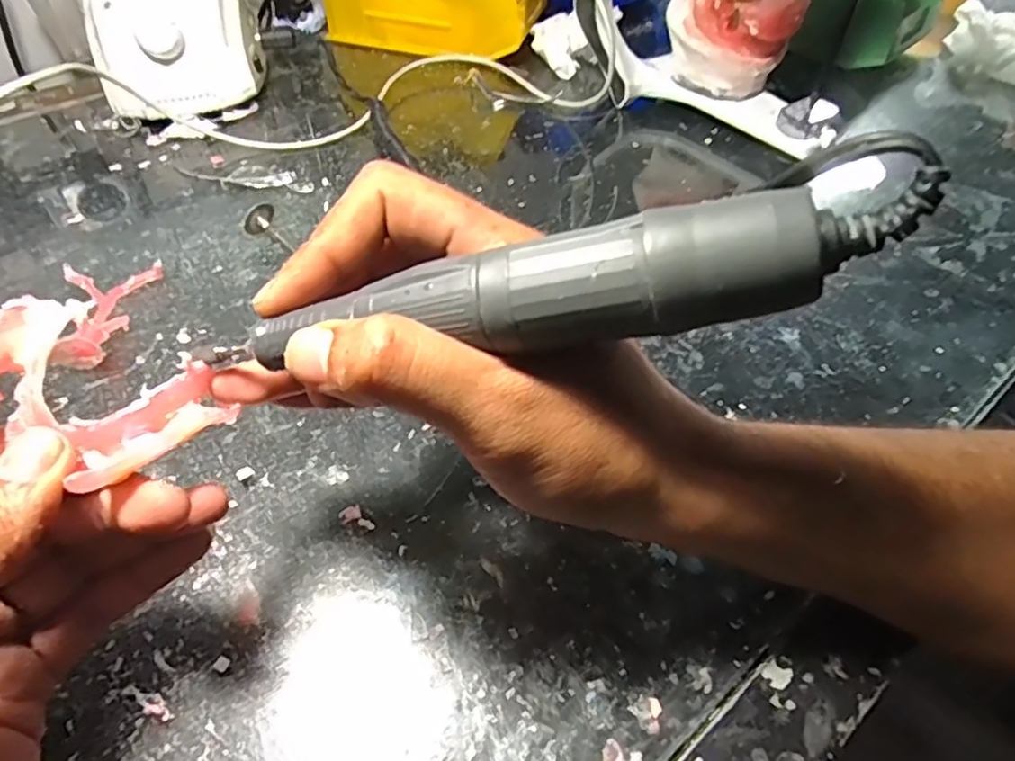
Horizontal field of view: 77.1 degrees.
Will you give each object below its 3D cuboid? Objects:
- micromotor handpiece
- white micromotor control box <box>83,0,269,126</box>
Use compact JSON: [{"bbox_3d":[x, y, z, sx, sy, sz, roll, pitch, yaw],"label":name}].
[{"bbox_3d":[0.004,-0.022,0.154,0.171,0.021,0.029,-8,47,18],"label":"micromotor handpiece"},{"bbox_3d":[-0.234,-0.246,0.454,0.107,0.079,0.123,-15,52,-15],"label":"white micromotor control box"}]

